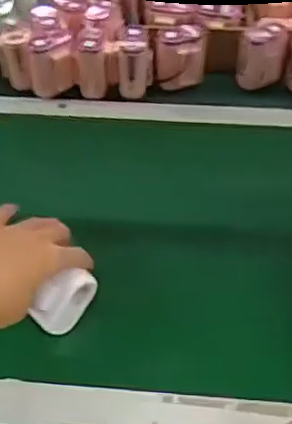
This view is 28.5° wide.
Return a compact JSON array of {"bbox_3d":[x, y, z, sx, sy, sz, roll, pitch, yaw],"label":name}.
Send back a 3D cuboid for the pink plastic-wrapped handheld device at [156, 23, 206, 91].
[{"bbox_3d":[0.047,-0.218,0.833,0.058,0.081,0.069,18,48,20],"label":"pink plastic-wrapped handheld device"}]

